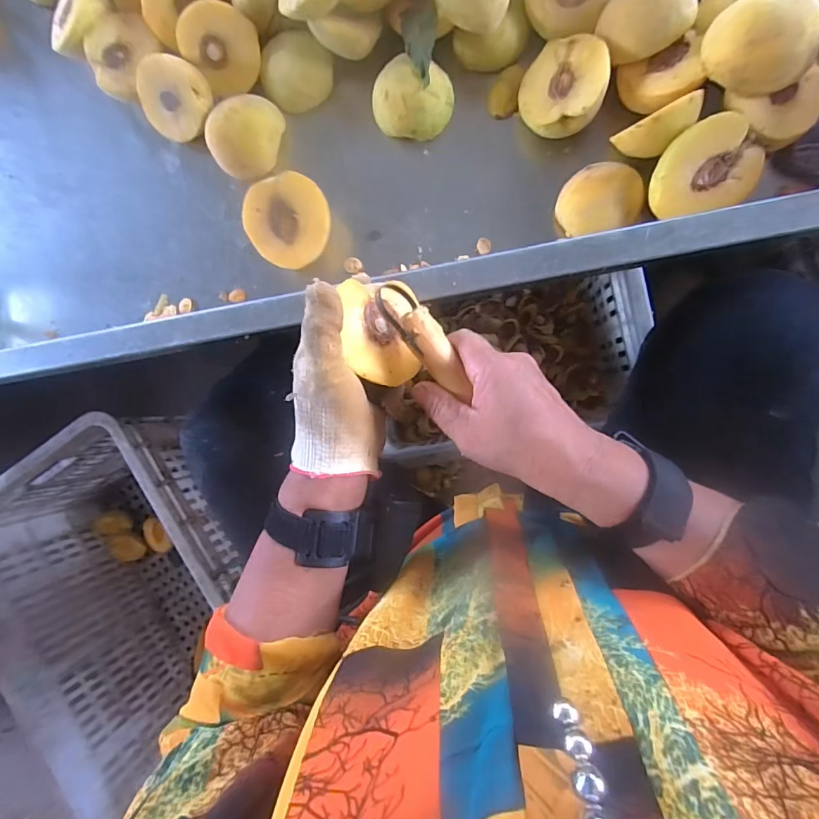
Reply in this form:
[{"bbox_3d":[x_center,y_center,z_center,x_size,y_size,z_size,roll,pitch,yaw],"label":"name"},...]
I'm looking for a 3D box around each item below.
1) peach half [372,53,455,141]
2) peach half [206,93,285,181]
[{"bbox_3d":[0.002,-0.260,0.376,0.066,0.033,0.051,2,91,8],"label":"peach half"},{"bbox_3d":[-0.142,-0.238,0.392,0.068,0.029,0.053,-42,85,7],"label":"peach half"}]

